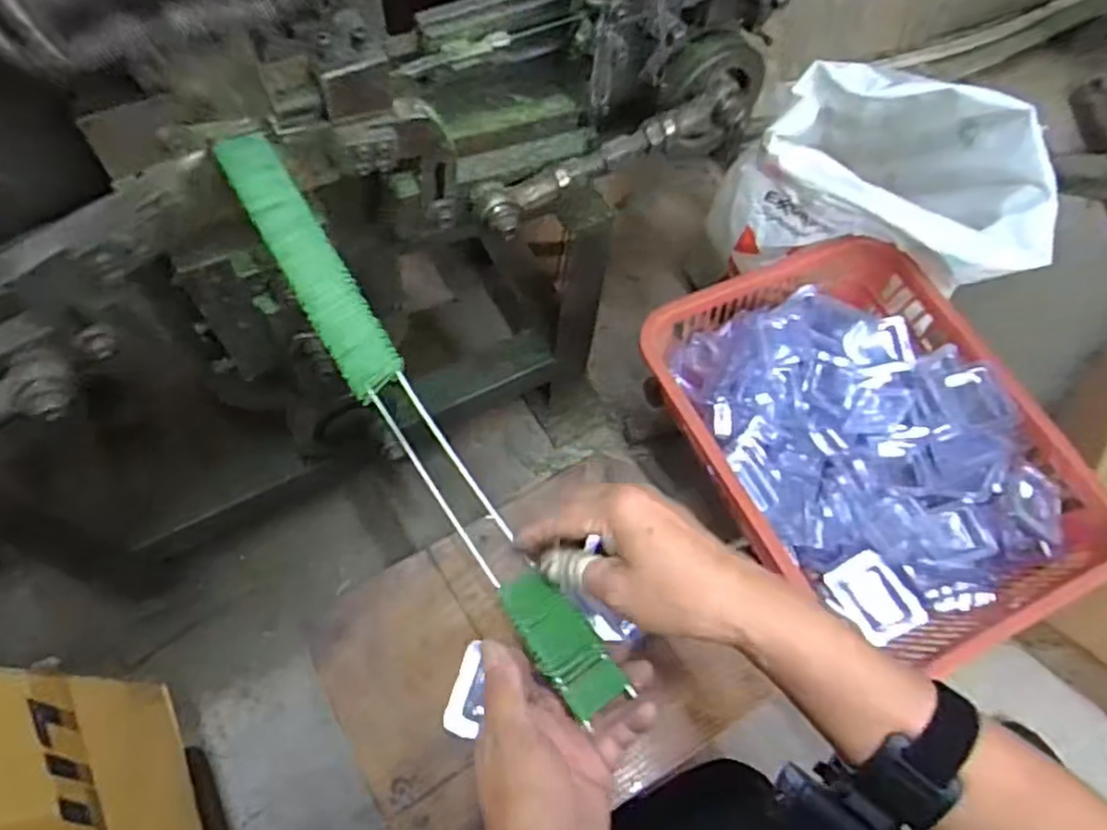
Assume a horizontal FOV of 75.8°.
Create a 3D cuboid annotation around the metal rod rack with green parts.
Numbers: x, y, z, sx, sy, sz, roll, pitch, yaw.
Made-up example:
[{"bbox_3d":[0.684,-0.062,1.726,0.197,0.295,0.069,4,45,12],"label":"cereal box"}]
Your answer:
[{"bbox_3d":[-0.095,-0.011,0.441,0.039,0.028,0.431,-31,73,-17],"label":"metal rod rack with green parts"}]

